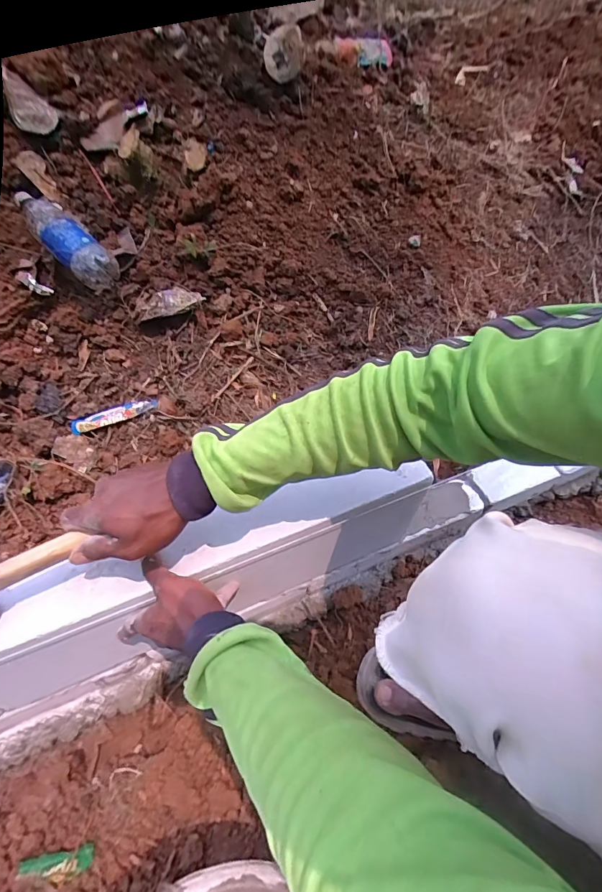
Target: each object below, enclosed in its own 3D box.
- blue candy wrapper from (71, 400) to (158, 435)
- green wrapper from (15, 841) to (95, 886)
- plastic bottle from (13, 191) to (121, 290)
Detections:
[{"bbox_3d":[-0.303,-0.052,0.665,0.133,0.016,0.025,-23,56,-17],"label":"blue candy wrapper"},{"bbox_3d":[-0.262,0.450,0.437,0.073,0.014,0.029,6,51,-17],"label":"green wrapper"},{"bbox_3d":[-0.394,-0.347,0.679,0.214,0.048,0.061,42,61,4],"label":"plastic bottle"}]

